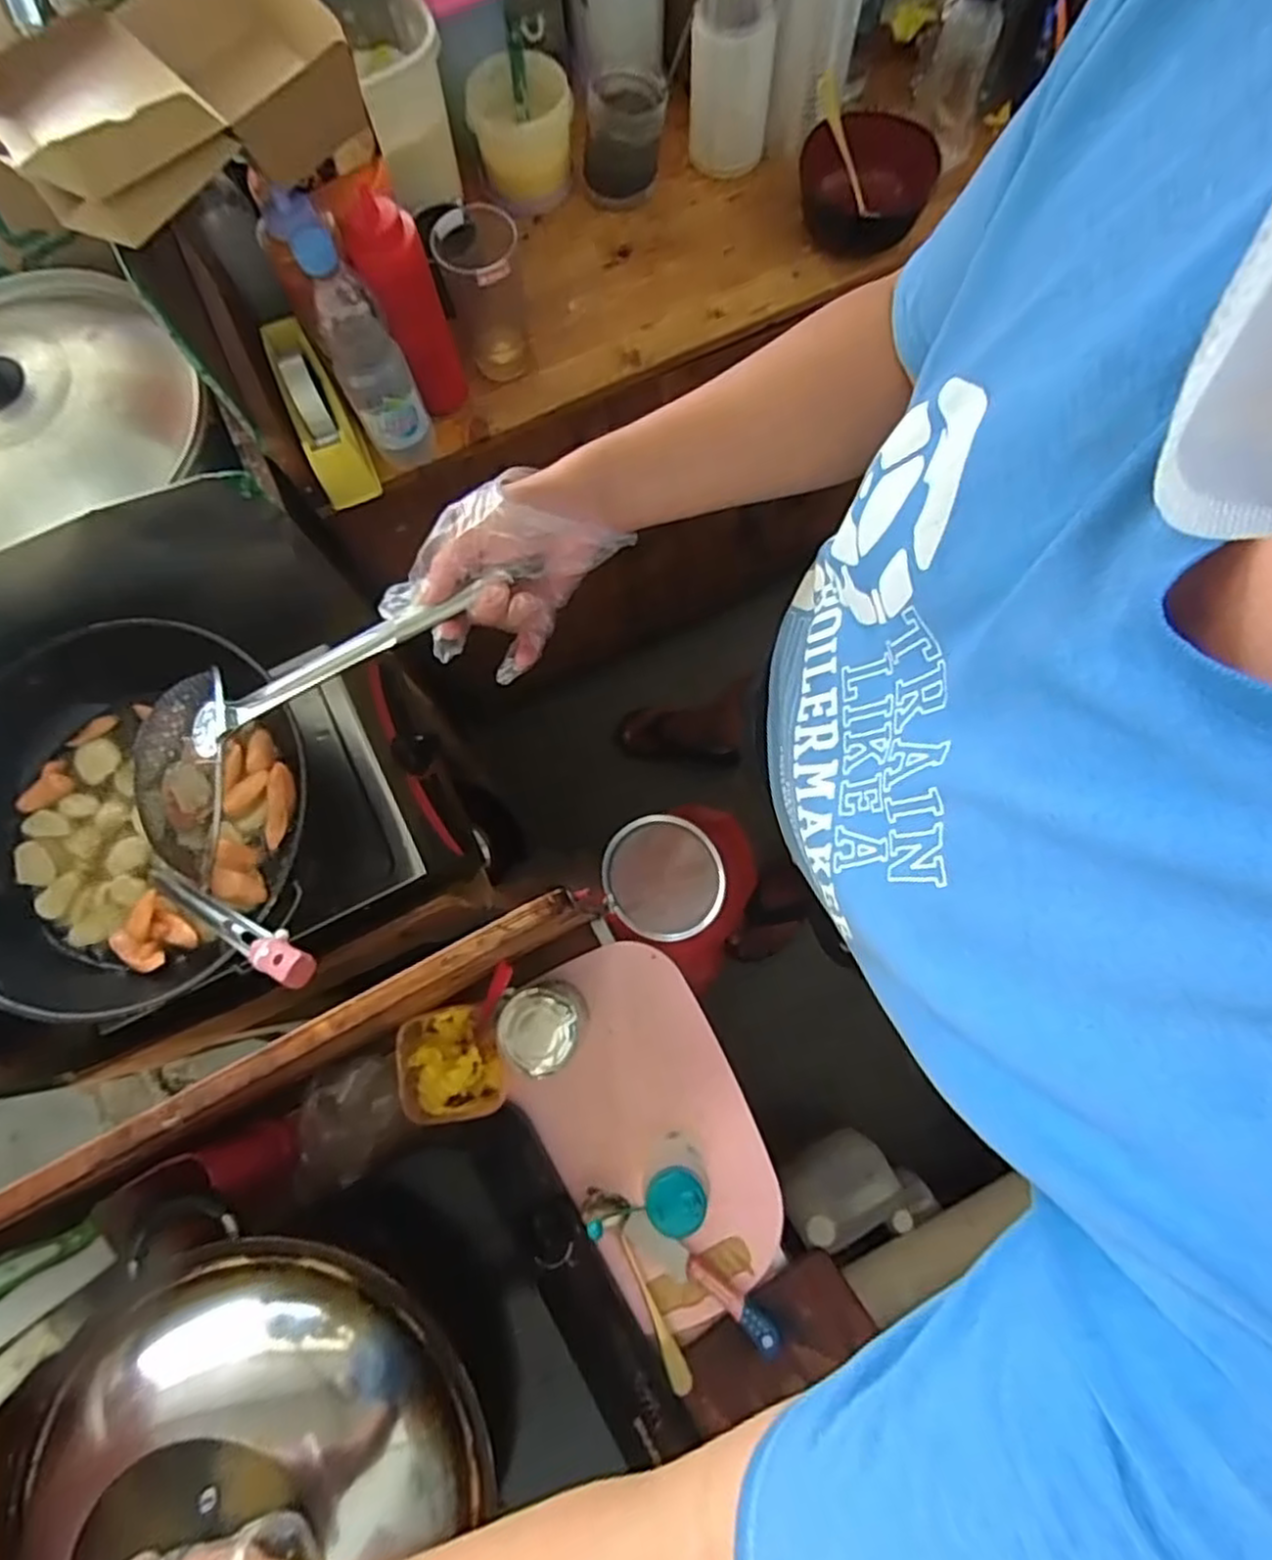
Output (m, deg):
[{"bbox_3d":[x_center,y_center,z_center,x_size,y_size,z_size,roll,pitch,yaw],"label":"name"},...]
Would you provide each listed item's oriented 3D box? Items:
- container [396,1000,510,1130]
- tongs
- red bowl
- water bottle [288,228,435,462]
[{"bbox_3d":[-0.173,0.266,0.672,0.092,0.052,0.096,-13,78,-2],"label":"container"},{"bbox_3d":[-0.332,0.111,0.572,0.237,0.015,0.027,15,76,33],"label":"tongs"},{"bbox_3d":[0.260,-0.681,0.813,0.142,0.064,0.151,0,77,1],"label":"red bowl"},{"bbox_3d":[-0.254,-0.395,0.678,0.064,0.234,0.058,-27,78,-5],"label":"water bottle"}]

